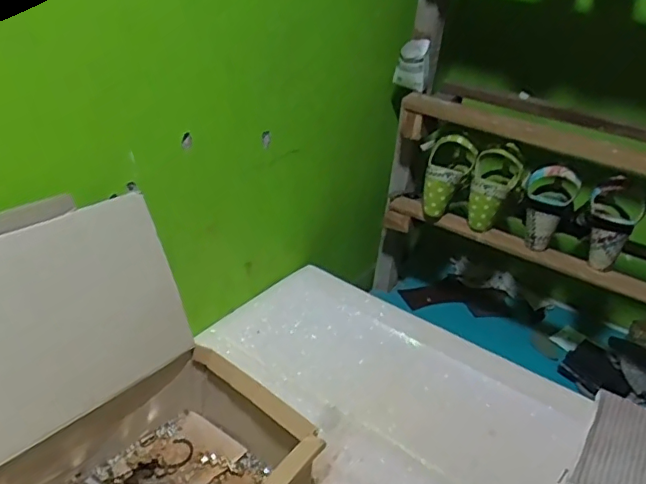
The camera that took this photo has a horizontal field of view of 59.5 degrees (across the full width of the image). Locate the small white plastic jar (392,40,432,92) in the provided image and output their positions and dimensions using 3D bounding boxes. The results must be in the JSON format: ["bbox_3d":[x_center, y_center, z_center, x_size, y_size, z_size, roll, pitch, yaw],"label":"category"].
[{"bbox_3d":[0.154,-0.309,0.985,0.052,0.077,0.059,11,31,6],"label":"small white plastic jar"}]

